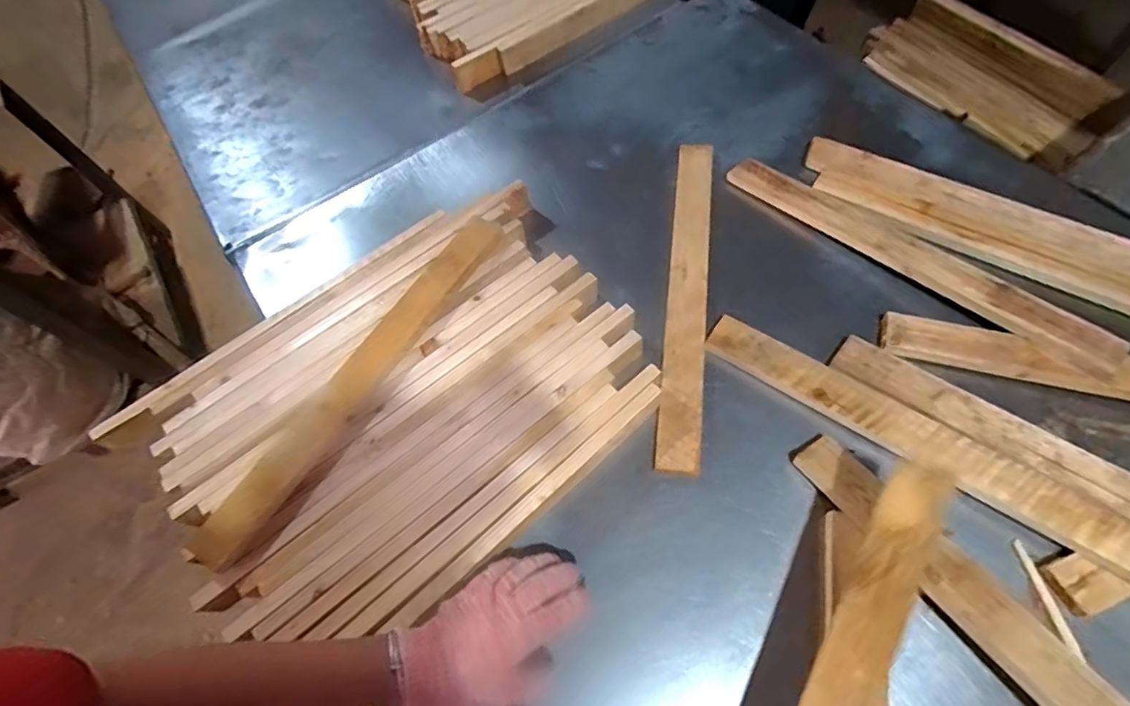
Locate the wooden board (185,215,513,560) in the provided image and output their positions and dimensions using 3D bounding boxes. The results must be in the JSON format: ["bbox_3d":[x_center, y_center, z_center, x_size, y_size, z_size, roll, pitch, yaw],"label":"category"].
[{"bbox_3d":[-0.240,0.022,0.647,0.062,0.014,0.500,30,71,18],"label":"wooden board"}]

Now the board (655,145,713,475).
[{"bbox_3d":[0.162,-0.092,0.706,0.055,0.017,0.497,6,63,9],"label":"board"}]

